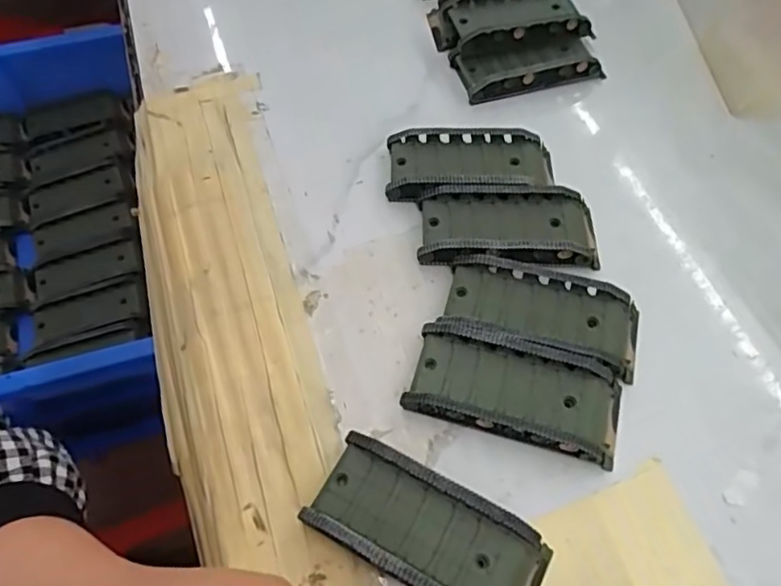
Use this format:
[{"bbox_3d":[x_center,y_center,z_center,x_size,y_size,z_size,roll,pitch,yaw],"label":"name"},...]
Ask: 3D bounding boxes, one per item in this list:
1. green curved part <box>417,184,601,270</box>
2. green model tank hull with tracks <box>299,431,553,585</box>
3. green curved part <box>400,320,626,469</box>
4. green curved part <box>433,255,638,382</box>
[{"bbox_3d":[0.065,-0.035,0.330,0.094,0.019,0.050,1,60,0],"label":"green curved part"},{"bbox_3d":[0.016,0.099,0.249,0.097,0.018,0.044,26,63,14],"label":"green model tank hull with tracks"},{"bbox_3d":[0.059,0.046,0.282,0.096,0.018,0.044,16,61,8],"label":"green curved part"},{"bbox_3d":[0.077,0.010,0.303,0.096,0.020,0.045,15,61,8],"label":"green curved part"}]

